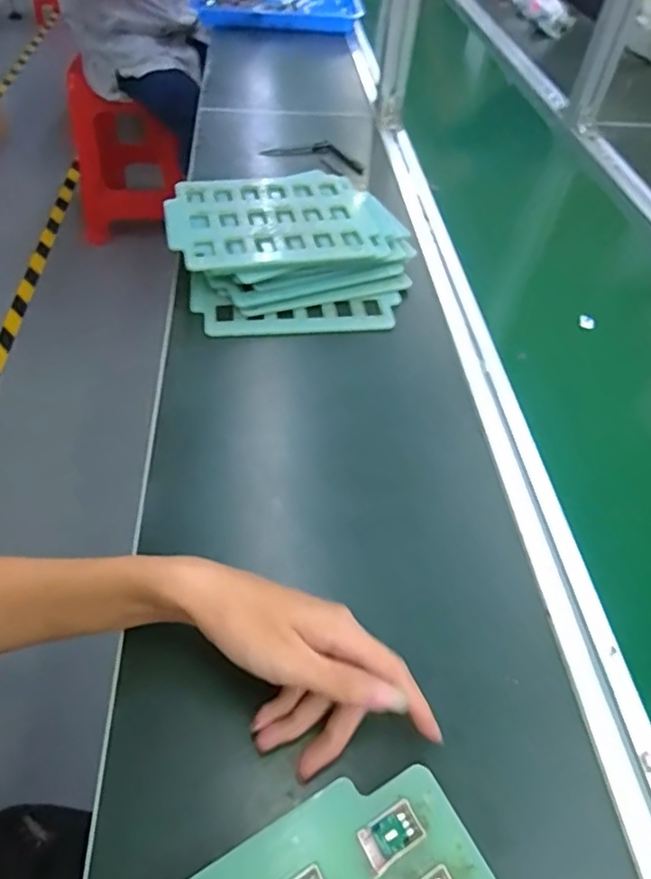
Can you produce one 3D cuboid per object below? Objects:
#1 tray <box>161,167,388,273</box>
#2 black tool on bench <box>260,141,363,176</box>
[{"bbox_3d":[-0.062,-0.249,0.637,0.225,0.011,0.185,-11,54,-14],"label":"tray"},{"bbox_3d":[-0.014,-0.439,0.871,0.159,0.022,0.056,15,52,7],"label":"black tool on bench"}]

